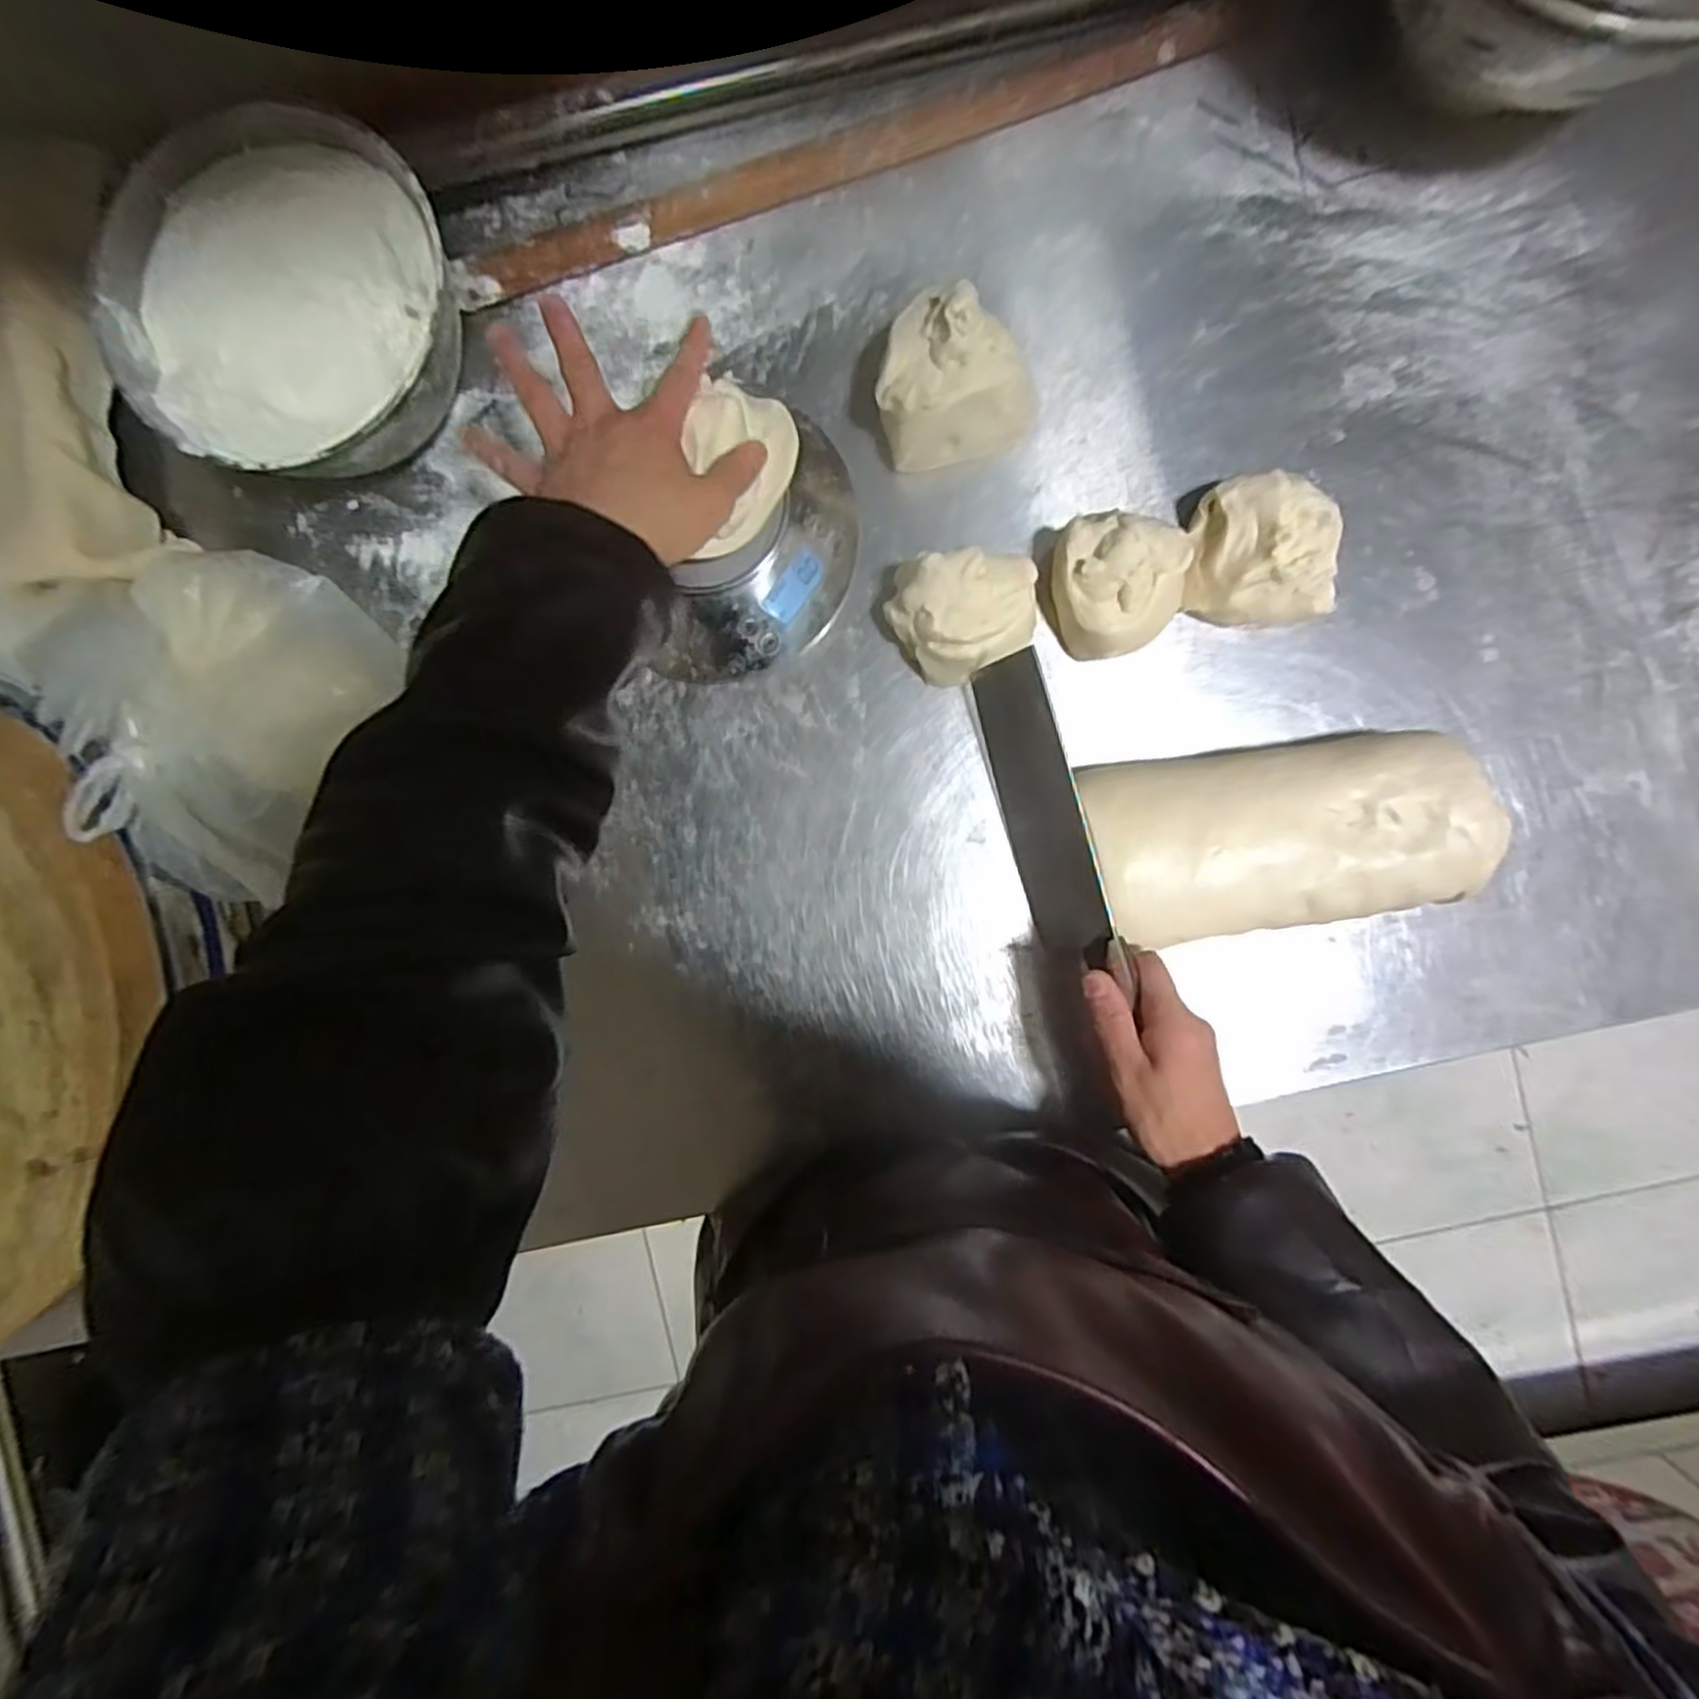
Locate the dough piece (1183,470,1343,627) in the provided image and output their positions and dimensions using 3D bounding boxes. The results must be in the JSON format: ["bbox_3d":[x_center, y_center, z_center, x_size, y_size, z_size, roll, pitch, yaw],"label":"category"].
[{"bbox_3d":[0.266,-0.187,0.496,0.090,0.045,0.080,11,92,2],"label":"dough piece"}]

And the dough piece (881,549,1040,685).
[{"bbox_3d":[0.072,-0.148,0.504,0.097,0.057,0.078,1,92,2],"label":"dough piece"}]

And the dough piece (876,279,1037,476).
[{"bbox_3d":[0.065,-0.293,0.483,0.093,0.072,0.078,-14,91,3],"label":"dough piece"}]

